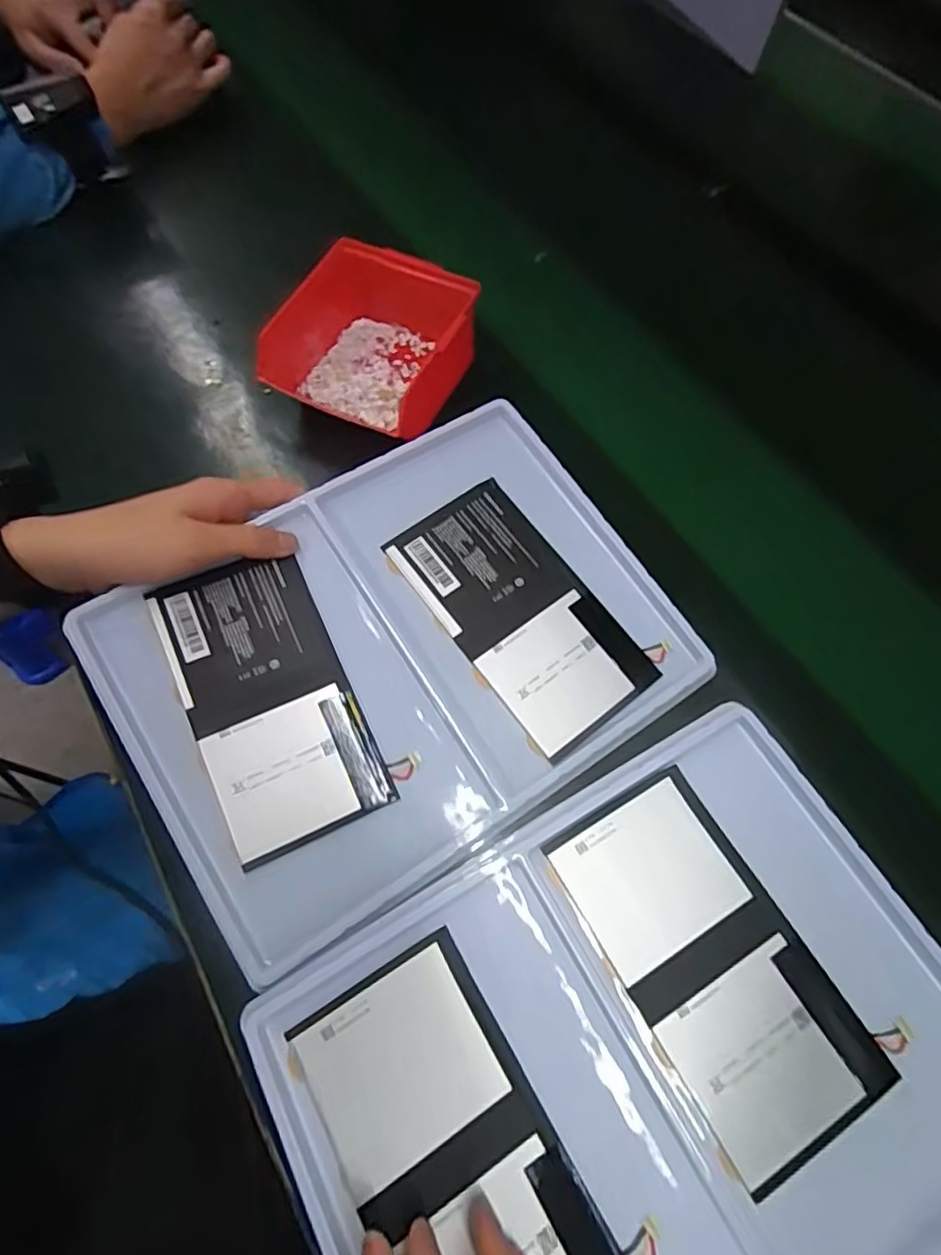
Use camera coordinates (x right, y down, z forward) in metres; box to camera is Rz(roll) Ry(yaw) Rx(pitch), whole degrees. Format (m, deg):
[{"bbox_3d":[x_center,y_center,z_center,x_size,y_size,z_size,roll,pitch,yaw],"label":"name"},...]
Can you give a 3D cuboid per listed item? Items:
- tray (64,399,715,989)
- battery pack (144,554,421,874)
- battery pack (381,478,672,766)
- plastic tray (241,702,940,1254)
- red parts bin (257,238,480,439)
[{"bbox_3d":[-0.041,0.013,0.378,0.320,0.023,0.235,-31,72,-14],"label":"tray"},{"bbox_3d":[-0.116,0.040,0.364,0.097,0.004,0.169,-23,76,-14],"label":"battery pack"},{"bbox_3d":[0.032,-0.011,0.392,0.094,0.009,0.172,-35,71,-15],"label":"battery pack"},{"bbox_3d":[0.084,0.216,0.300,0.317,0.022,0.246,-28,70,-13],"label":"plastic tray"},{"bbox_3d":[-0.070,-0.212,0.472,0.130,0.073,0.135,23,67,8],"label":"red parts bin"}]

